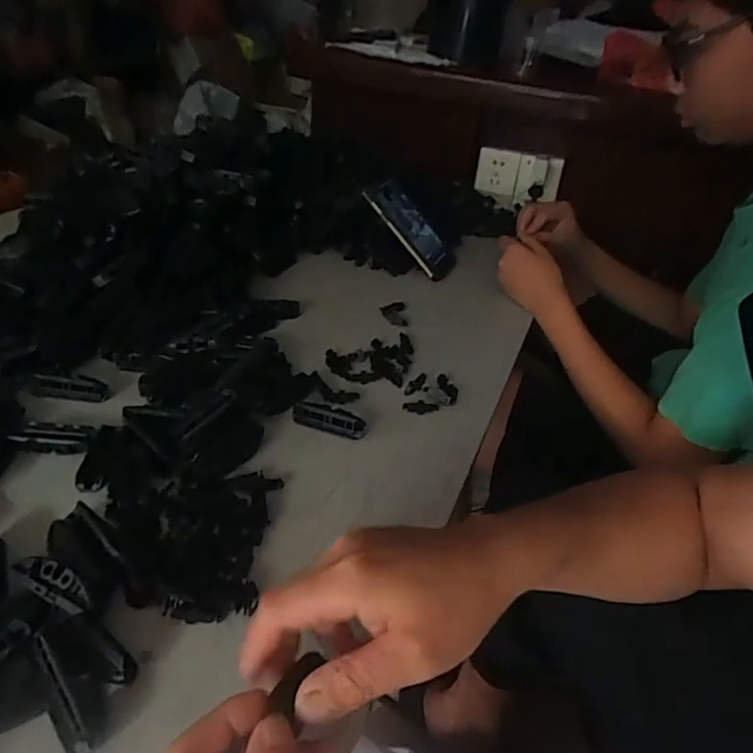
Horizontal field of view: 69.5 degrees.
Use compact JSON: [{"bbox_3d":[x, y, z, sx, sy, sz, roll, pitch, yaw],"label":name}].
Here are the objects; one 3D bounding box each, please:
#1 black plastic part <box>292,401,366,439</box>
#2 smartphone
[{"bbox_3d":[-0.045,0.039,0.514,0.070,0.016,0.019,13,37,8],"label":"black plastic part"},{"bbox_3d":[0.054,-0.217,0.795,0.164,0.013,0.082,47,47,-14],"label":"smartphone"}]

